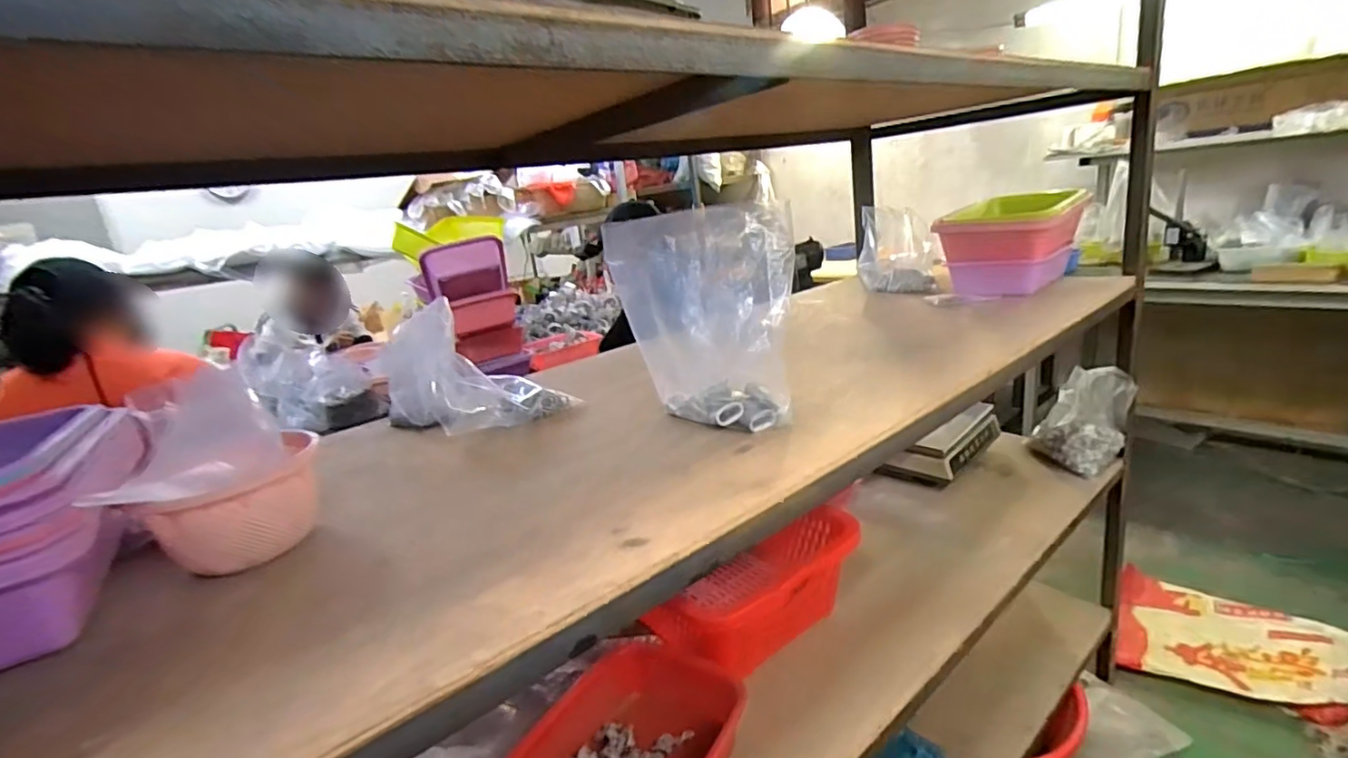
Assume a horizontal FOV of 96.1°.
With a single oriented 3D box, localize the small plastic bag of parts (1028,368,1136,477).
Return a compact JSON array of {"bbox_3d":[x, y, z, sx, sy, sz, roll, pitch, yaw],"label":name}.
[{"bbox_3d":[0.849,0.078,1.260,0.156,0.149,0.201,7,21,42],"label":"small plastic bag of parts"}]

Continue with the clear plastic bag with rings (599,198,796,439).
[{"bbox_3d":[0.039,-0.074,0.719,0.195,0.239,0.090,0,17,25],"label":"clear plastic bag with rings"}]

